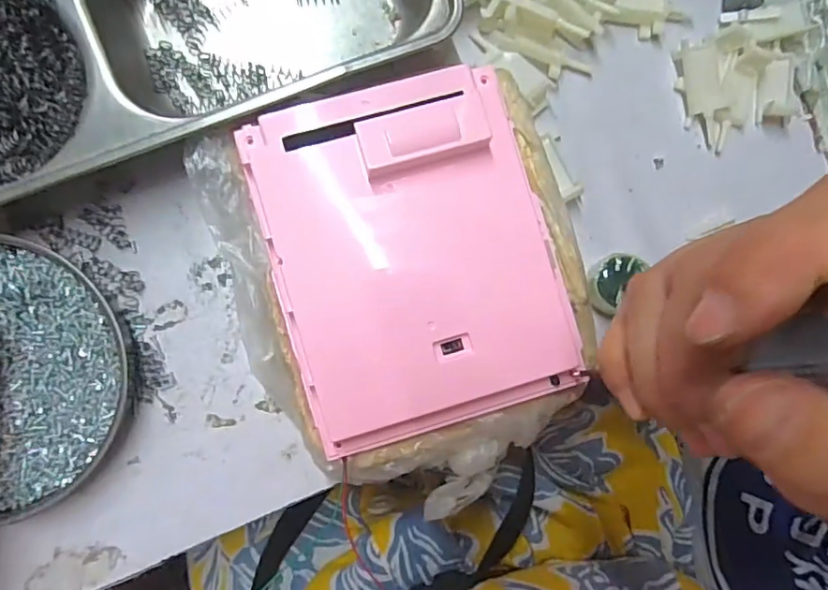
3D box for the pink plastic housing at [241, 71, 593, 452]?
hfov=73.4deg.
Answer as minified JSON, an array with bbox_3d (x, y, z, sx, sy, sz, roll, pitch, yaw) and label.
[{"bbox_3d":[0.001,-0.016,0.253,0.125,0.025,0.159,-15,90,-5],"label":"pink plastic housing"}]

